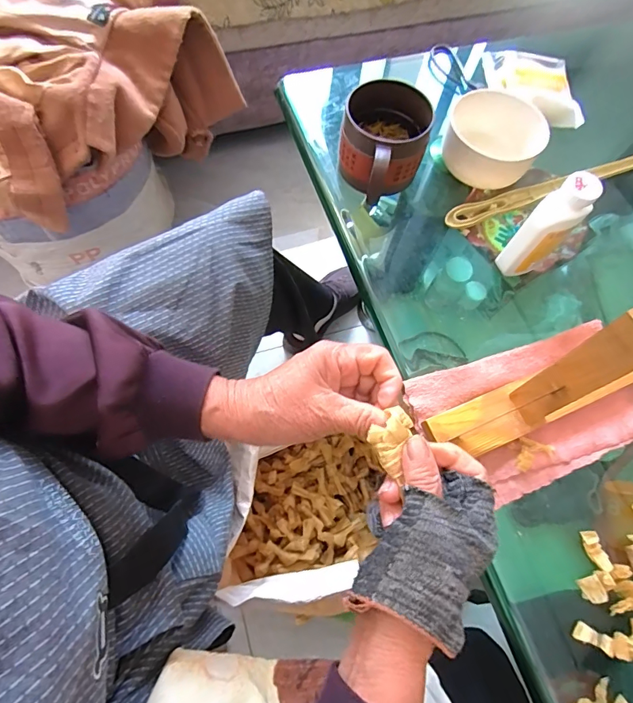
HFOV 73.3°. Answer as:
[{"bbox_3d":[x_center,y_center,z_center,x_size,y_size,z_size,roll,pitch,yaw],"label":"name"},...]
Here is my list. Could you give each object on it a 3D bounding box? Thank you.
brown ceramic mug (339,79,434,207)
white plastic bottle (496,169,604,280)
[{"bbox_3d":[0.073,-0.230,0.469,0.086,0.068,0.124,8,68,0],"label":"brown ceramic mug"},{"bbox_3d":[0.214,-0.118,0.409,0.049,0.113,0.032,-7,65,-6],"label":"white plastic bottle"}]

